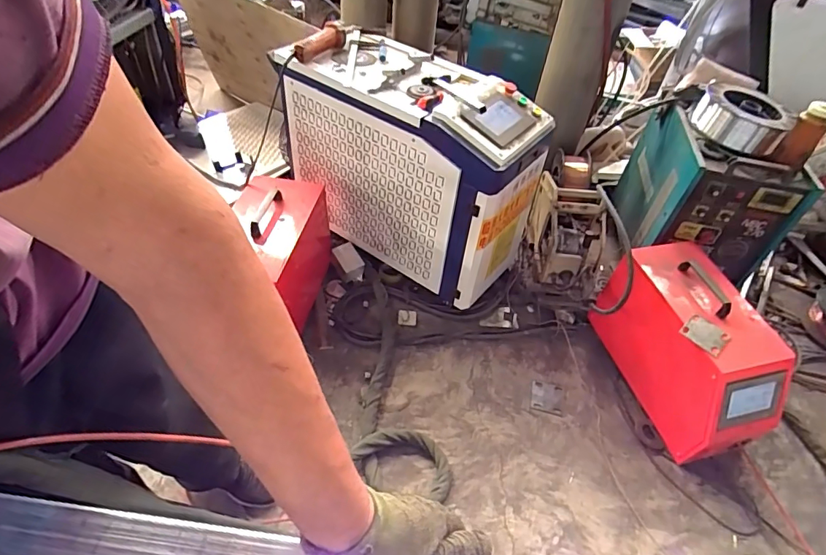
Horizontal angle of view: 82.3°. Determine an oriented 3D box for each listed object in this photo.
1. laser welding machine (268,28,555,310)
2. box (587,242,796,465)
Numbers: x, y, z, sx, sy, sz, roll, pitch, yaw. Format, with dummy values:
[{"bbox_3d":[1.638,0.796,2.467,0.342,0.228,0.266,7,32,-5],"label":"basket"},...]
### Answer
[{"bbox_3d":[-0.015,-0.407,1.696,0.841,0.631,0.425,32,50,23],"label":"laser welding machine"},{"bbox_3d":[0.862,0.219,1.495,0.324,0.383,0.581,-12,48,-18],"label":"box"}]

